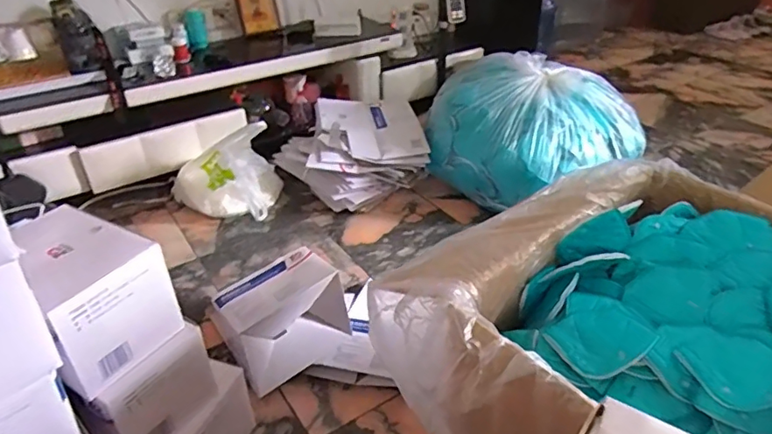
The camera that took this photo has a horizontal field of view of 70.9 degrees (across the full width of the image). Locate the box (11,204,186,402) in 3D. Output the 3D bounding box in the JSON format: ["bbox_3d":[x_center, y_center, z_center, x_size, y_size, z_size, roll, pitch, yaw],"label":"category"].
[{"bbox_3d":[-0.516,0.125,0.901,0.269,0.178,0.195,17,38,25],"label":"box"}]

